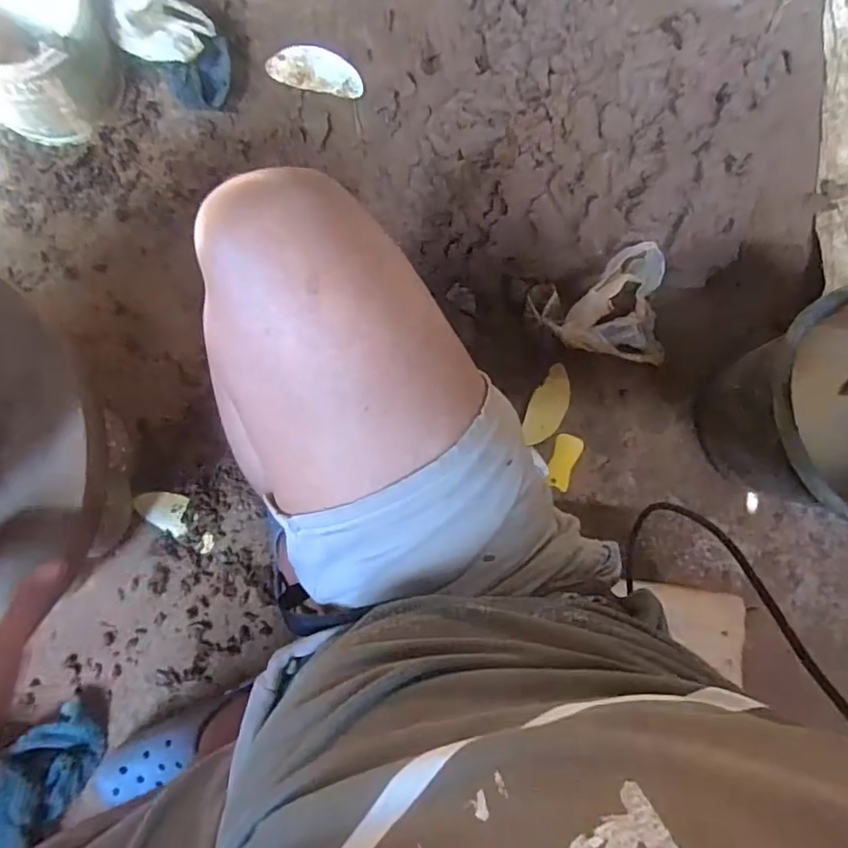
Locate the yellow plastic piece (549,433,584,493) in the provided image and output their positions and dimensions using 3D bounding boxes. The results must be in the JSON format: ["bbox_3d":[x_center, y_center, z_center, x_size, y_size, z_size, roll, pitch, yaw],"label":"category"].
[{"bbox_3d":[0.195,0.052,0.786,0.036,0.006,0.077,22,81,-2],"label":"yellow plastic piece"}]

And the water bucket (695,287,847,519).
[{"bbox_3d":[0.478,-0.006,0.716,0.224,0.209,0.267,-4,83,-6],"label":"water bucket"}]

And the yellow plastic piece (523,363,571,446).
[{"bbox_3d":[0.175,-0.026,0.794,0.050,0.008,0.119,23,81,-2],"label":"yellow plastic piece"}]

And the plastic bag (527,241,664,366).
[{"bbox_3d":[0.250,-0.142,0.775,0.166,0.095,0.150,-18,85,-7],"label":"plastic bag"}]

